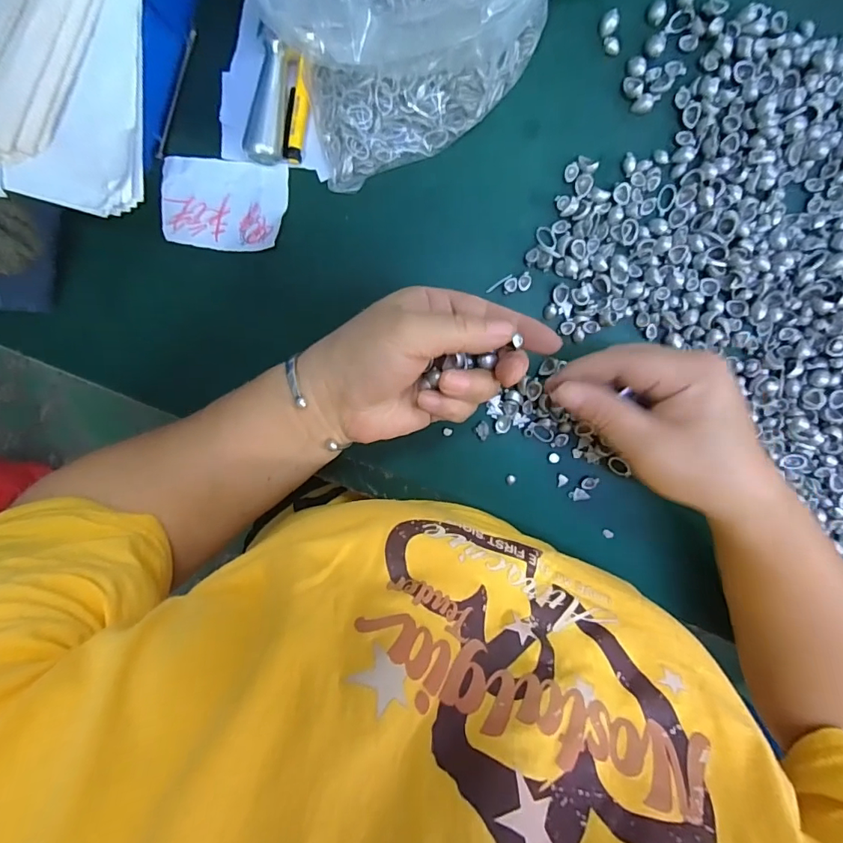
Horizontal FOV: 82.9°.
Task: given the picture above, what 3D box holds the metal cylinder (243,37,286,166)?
[{"bbox_3d":[-0.088,-0.183,0.277,0.019,0.019,0.064,7,99,1],"label":"metal cylinder"}]

